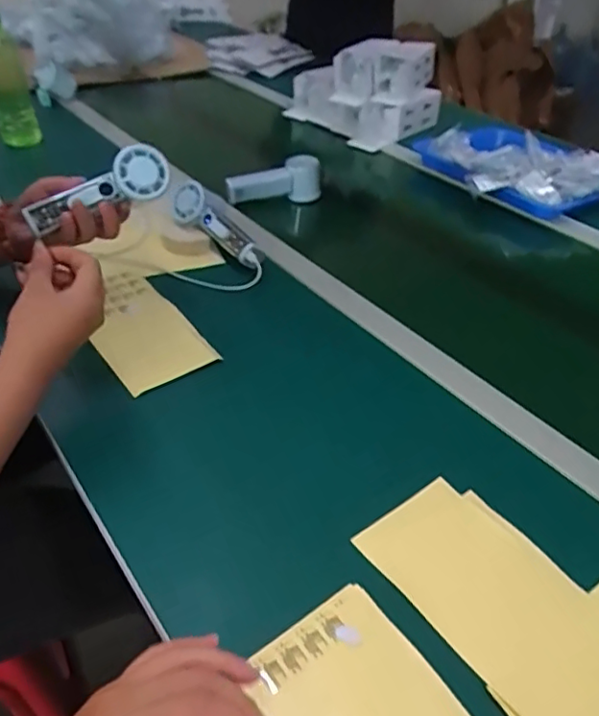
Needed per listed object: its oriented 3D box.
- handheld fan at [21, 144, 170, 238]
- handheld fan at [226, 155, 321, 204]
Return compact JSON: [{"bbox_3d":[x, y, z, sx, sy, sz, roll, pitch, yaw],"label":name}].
[{"bbox_3d":[-0.208,-0.177,0.605,0.146,0.053,0.028,-28,47,-12],"label":"handheld fan"},{"bbox_3d":[-0.043,-0.285,0.926,0.156,0.073,0.048,-8,41,-16],"label":"handheld fan"}]

